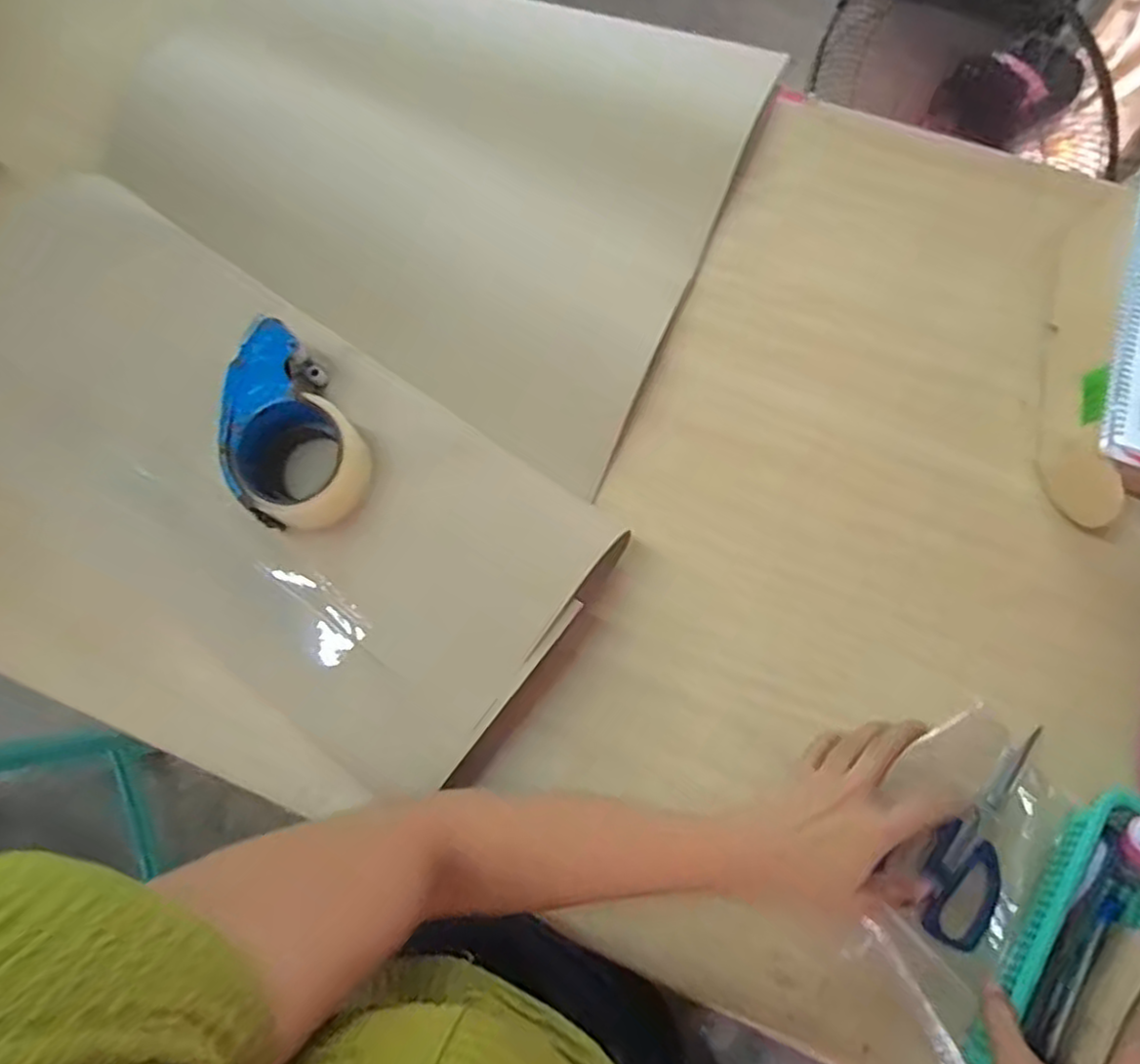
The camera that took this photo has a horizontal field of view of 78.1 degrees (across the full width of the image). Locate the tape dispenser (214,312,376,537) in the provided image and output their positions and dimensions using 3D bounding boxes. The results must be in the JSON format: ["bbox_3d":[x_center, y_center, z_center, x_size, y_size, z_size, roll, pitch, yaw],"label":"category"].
[{"bbox_3d":[-0.225,-0.079,0.555,0.097,0.067,0.146,-33,76,-7],"label":"tape dispenser"}]

